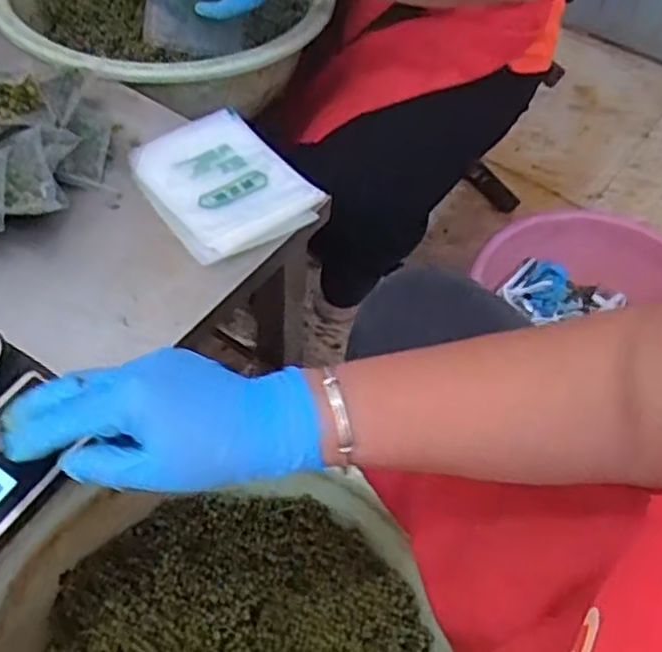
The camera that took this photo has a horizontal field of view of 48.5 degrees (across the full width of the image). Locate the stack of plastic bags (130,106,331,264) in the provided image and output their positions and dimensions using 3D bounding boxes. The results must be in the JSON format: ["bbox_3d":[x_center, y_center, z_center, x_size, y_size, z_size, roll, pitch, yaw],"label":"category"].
[{"bbox_3d":[-0.095,-0.127,0.633,0.120,0.019,0.159,-28,60,-23],"label":"stack of plastic bags"}]

